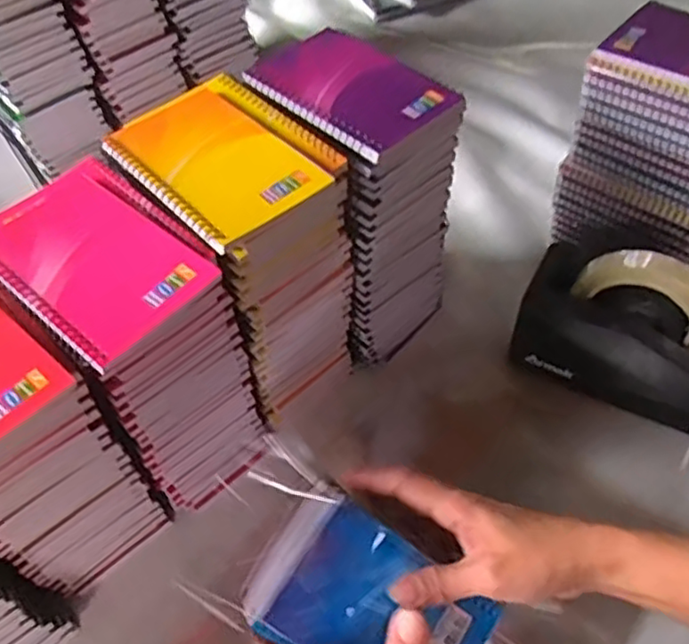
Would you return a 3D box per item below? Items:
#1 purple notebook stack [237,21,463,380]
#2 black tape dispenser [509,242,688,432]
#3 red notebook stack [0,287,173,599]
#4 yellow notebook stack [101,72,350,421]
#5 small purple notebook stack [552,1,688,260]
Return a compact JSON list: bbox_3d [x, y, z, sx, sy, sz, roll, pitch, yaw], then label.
[{"bbox_3d":[0.007,-0.097,0.520,0.103,0.205,0.127,-38,61,-22],"label":"purple notebook stack"},{"bbox_3d":[0.244,0.012,0.522,0.200,0.128,0.074,23,59,18],"label":"black tape dispenser"},{"bbox_3d":[-0.215,0.079,0.433,0.136,0.212,0.095,34,62,23],"label":"red notebook stack"},{"bbox_3d":[-0.073,-0.043,0.492,0.104,0.218,0.131,-39,61,-23],"label":"yellow notebook stack"},{"bbox_3d":[0.259,-0.131,0.549,0.130,0.208,0.087,37,64,25],"label":"small purple notebook stack"}]

